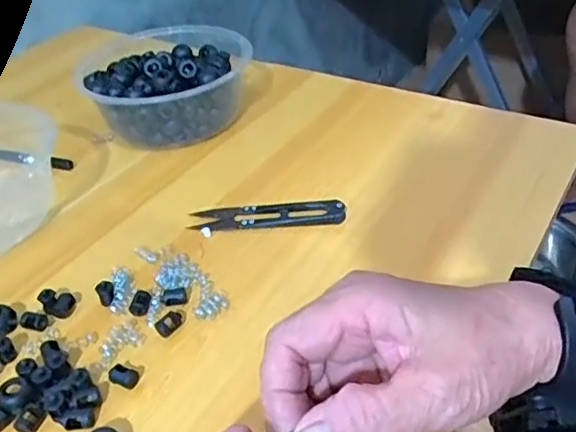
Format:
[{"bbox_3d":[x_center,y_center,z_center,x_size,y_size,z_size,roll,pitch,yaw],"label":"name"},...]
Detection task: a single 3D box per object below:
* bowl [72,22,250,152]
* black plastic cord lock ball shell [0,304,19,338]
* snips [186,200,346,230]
[{"bbox_3d":[-0.098,-0.101,0.467,0.131,0.065,0.112,-2,37,4],"label":"bowl"},{"bbox_3d":[-0.157,0.058,0.319,0.017,0.011,0.015,-27,42,-26],"label":"black plastic cord lock ball shell"},{"bbox_3d":[-0.013,-0.001,0.378,0.098,0.009,0.020,-1,37,5],"label":"snips"}]

